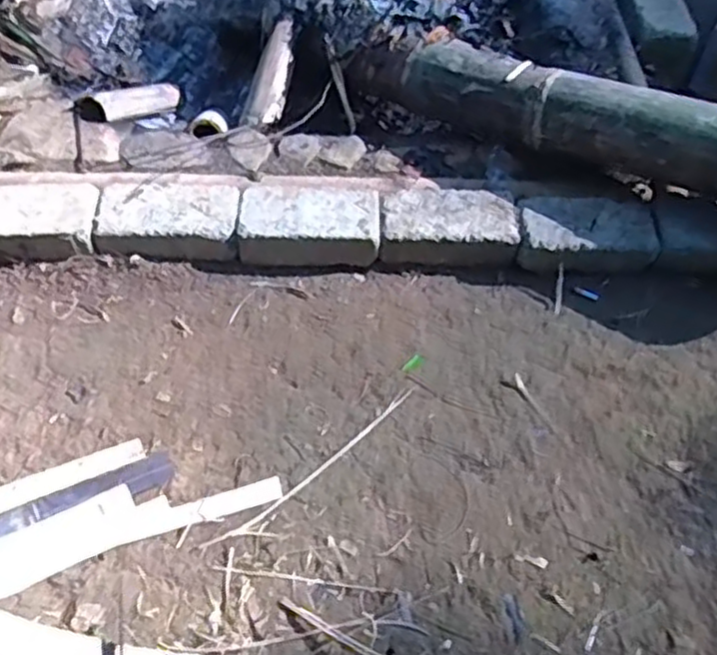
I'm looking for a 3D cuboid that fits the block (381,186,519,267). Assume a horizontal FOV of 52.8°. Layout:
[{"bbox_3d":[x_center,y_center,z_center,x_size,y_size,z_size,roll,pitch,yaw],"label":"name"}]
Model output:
[{"bbox_3d":[0.138,-0.150,1.128,0.203,0.076,0.122,0,56,-1],"label":"block"}]

